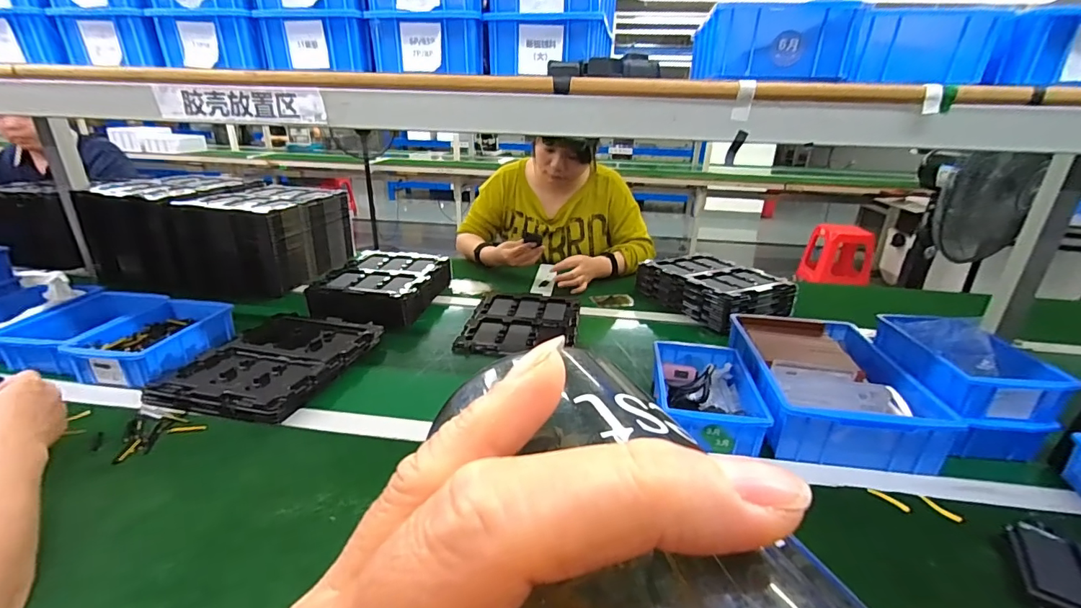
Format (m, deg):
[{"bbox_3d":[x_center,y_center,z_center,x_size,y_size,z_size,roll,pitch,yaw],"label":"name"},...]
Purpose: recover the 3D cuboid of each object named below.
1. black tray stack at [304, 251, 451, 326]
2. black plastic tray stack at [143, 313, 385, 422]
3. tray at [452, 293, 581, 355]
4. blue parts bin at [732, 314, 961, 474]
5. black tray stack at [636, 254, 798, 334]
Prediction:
[{"bbox_3d":[-0.348,-0.041,1.036,0.218,0.061,0.295,5,23,6],"label":"black tray stack"},{"bbox_3d":[-0.420,0.087,0.755,0.226,0.031,0.290,7,23,12],"label":"black plastic tray stack"},{"bbox_3d":[-0.033,0.036,0.951,0.217,0.016,0.265,5,23,6],"label":"tray"},{"bbox_3d":[0.427,0.115,0.726,0.226,0.085,0.323,5,23,6],"label":"blue parts bin"},{"bbox_3d":[0.405,-0.040,1.106,0.229,0.080,0.270,-10,26,-26],"label":"black tray stack"}]

